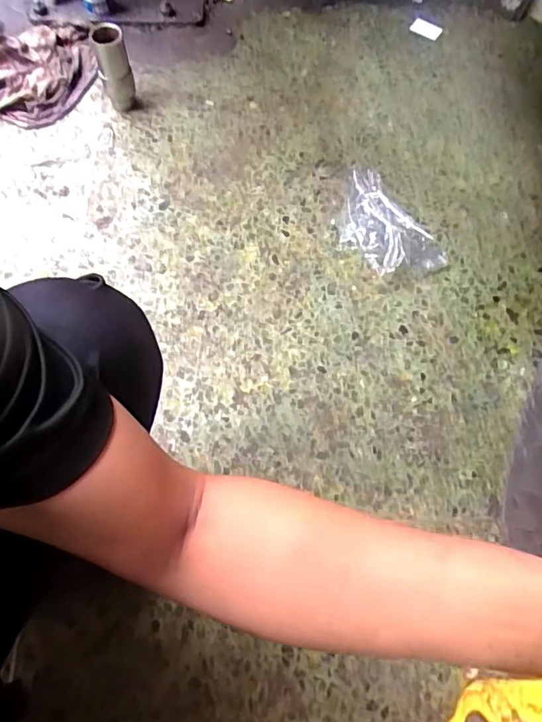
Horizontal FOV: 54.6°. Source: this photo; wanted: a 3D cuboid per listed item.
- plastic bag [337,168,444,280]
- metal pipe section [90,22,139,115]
[{"bbox_3d":[0.193,-0.235,0.927,0.143,0.051,0.227,-33,65,-21],"label":"plastic bag"},{"bbox_3d":[-0.290,-0.547,0.978,0.059,0.154,0.044,-15,60,-12],"label":"metal pipe section"}]

